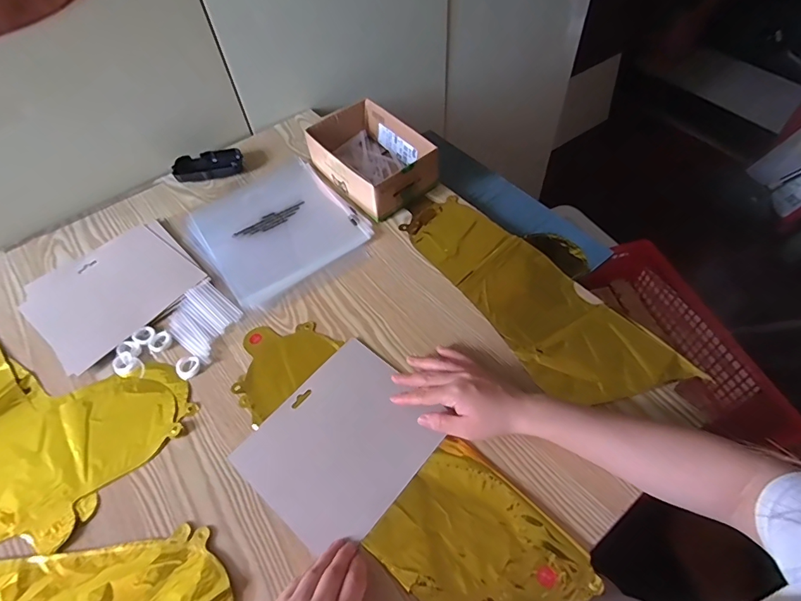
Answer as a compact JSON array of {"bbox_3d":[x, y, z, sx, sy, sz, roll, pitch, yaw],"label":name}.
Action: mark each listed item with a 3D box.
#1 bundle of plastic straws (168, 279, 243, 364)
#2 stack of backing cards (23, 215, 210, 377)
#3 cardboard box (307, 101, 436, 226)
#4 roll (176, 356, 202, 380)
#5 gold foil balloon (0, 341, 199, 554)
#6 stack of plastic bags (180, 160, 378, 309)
[{"bbox_3d":[-0.248,0.023,0.566,0.091,0.012,0.079,32,63,23],"label":"bundle of plastic straws"},{"bbox_3d":[-0.385,-0.019,0.605,0.201,0.007,0.187,-38,61,-21],"label":"stack of backing cards"},{"bbox_3d":[-0.043,-0.212,0.681,0.125,0.070,0.180,-32,59,-18],"label":"cardboard box"},{"bbox_3d":[-0.251,0.078,0.528,0.027,0.007,0.027,-2,55,2],"label":"roll"},{"bbox_3d":[-0.452,0.105,0.526,0.387,0.007,0.242,31,62,23],"label":"gold foil balloon"},{"bbox_3d":[-0.178,-0.107,0.654,0.208,0.013,0.240,-34,60,-19],"label":"stack of plastic bags"}]

